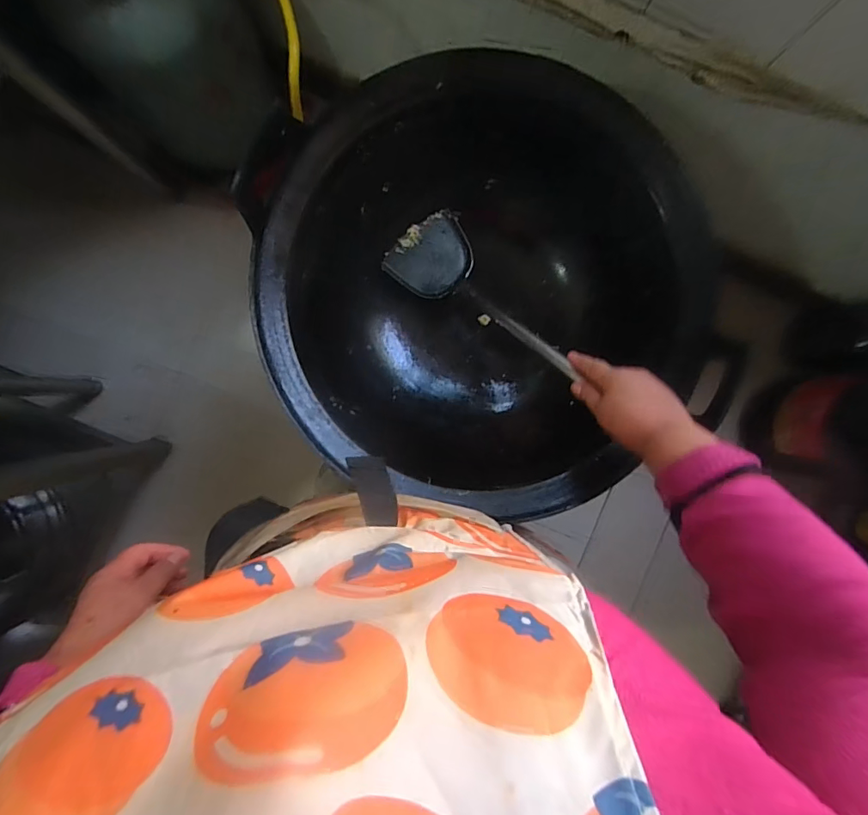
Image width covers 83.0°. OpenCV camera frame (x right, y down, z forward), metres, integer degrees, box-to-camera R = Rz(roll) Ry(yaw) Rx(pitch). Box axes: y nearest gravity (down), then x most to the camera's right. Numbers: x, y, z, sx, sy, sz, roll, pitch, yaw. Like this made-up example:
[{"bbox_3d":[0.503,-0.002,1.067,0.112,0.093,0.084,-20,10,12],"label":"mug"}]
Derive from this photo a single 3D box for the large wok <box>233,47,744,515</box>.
[{"bbox_3d":[0.061,-0.150,0.702,0.555,0.234,0.568,0,91,-3],"label":"large wok"}]

